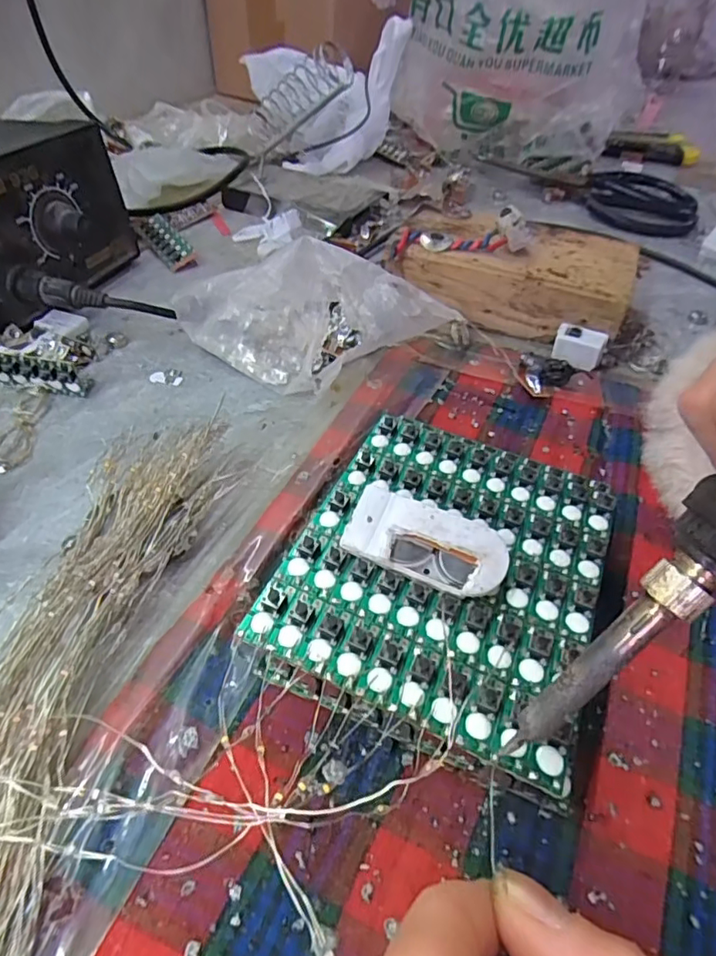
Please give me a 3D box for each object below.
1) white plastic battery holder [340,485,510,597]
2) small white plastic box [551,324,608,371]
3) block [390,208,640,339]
[{"bbox_3d":[0.022,0.021,0.178,0.050,0.010,0.024,18,71,12],"label":"white plastic battery holder"},{"bbox_3d":[0.125,-0.075,0.313,0.026,0.018,0.016,23,49,16],"label":"small white plastic box"},{"bbox_3d":[0.098,-0.130,0.350,0.134,0.042,0.080,19,48,12],"label":"block"}]

